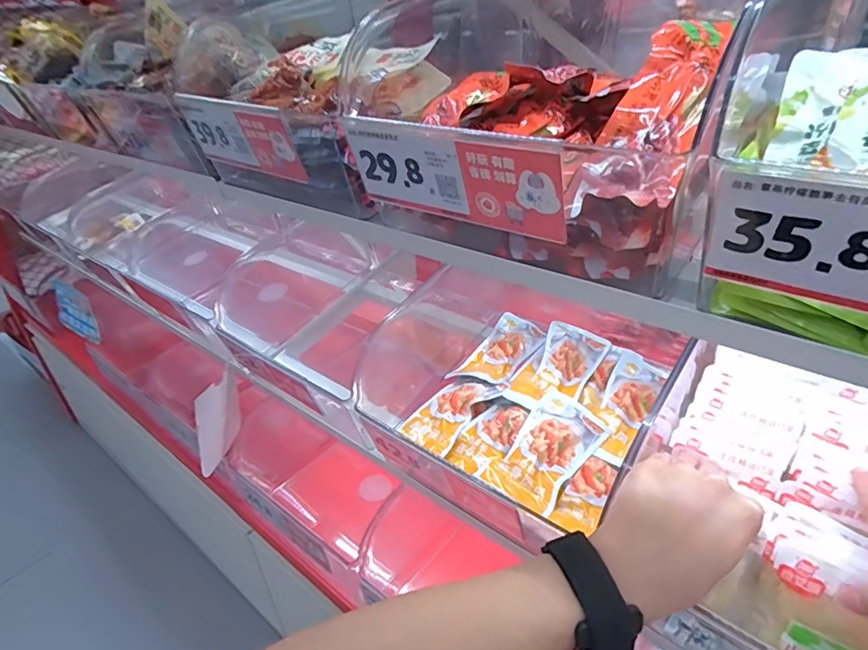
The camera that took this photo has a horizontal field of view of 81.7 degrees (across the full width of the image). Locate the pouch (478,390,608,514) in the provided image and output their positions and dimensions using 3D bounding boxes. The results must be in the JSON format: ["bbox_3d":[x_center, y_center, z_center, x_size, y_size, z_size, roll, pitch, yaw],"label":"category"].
[{"bbox_3d":[0.108,0.113,0.470,0.065,0.024,0.126,24,41,36],"label":"pouch"}]

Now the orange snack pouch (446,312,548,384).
[{"bbox_3d":[0.079,0.033,0.602,0.067,0.024,0.130,21,39,32],"label":"orange snack pouch"}]

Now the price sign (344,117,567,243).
[{"bbox_3d":[0.008,-0.097,0.331,0.166,0.062,0.004,22,57,34],"label":"price sign"}]

